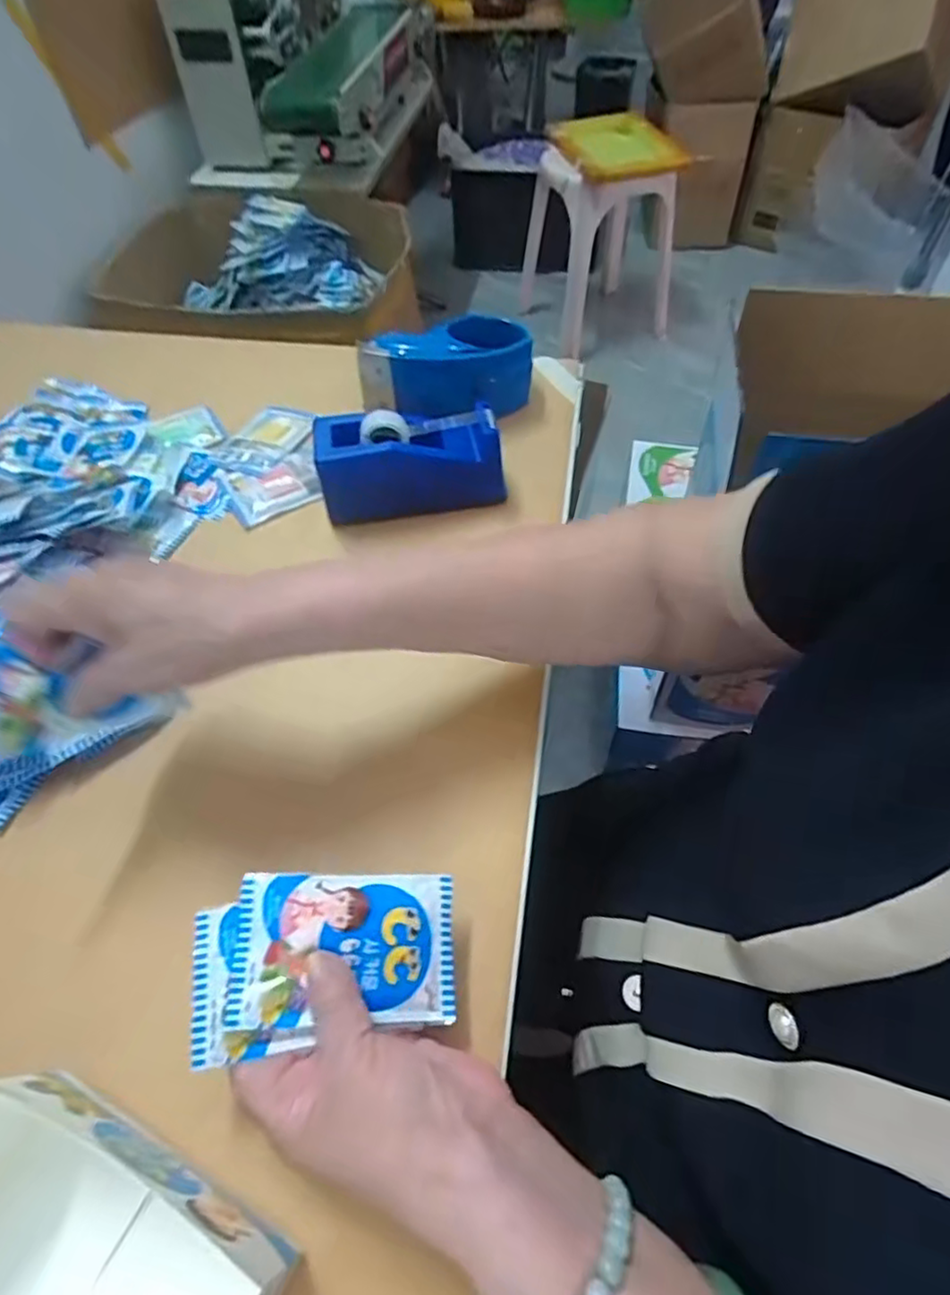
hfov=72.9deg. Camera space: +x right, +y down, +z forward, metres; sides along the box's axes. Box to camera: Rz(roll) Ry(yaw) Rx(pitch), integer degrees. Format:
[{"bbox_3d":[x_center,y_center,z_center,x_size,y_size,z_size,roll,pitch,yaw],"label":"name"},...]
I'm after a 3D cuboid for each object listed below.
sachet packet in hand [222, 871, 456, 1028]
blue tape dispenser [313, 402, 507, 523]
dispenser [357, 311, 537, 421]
[{"bbox_3d":[-0.062,0.144,0.310,0.104,0.007,0.065,4,66,-9],"label":"sachet packet in hand"},{"bbox_3d":[-0.052,-0.154,0.526,0.147,0.067,0.051,-7,55,-3],"label":"blue tape dispenser"},{"bbox_3d":[-0.026,-0.260,0.600,0.153,0.062,0.071,-19,56,-11],"label":"dispenser"}]

